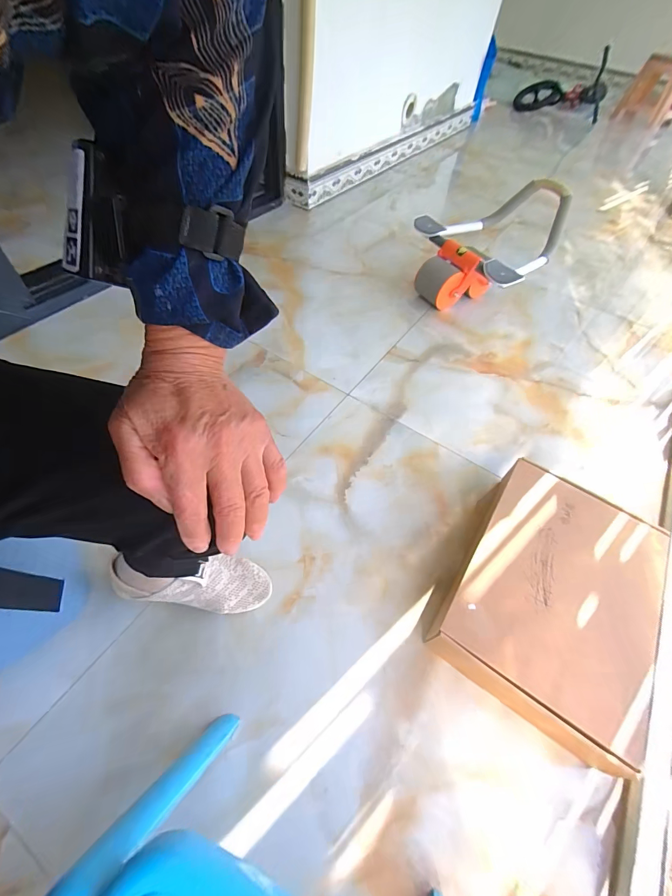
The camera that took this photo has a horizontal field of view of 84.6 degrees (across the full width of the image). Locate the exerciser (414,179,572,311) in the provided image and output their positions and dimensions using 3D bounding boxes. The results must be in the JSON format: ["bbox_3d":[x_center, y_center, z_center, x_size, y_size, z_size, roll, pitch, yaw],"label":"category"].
[{"bbox_3d":[0.414,-0.585,1.055,0.339,0.247,0.391,35,59,19],"label":"exerciser"}]

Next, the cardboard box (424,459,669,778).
[{"bbox_3d":[0.324,0.215,0.574,0.288,0.090,0.360,34,58,18],"label":"cardboard box"}]

